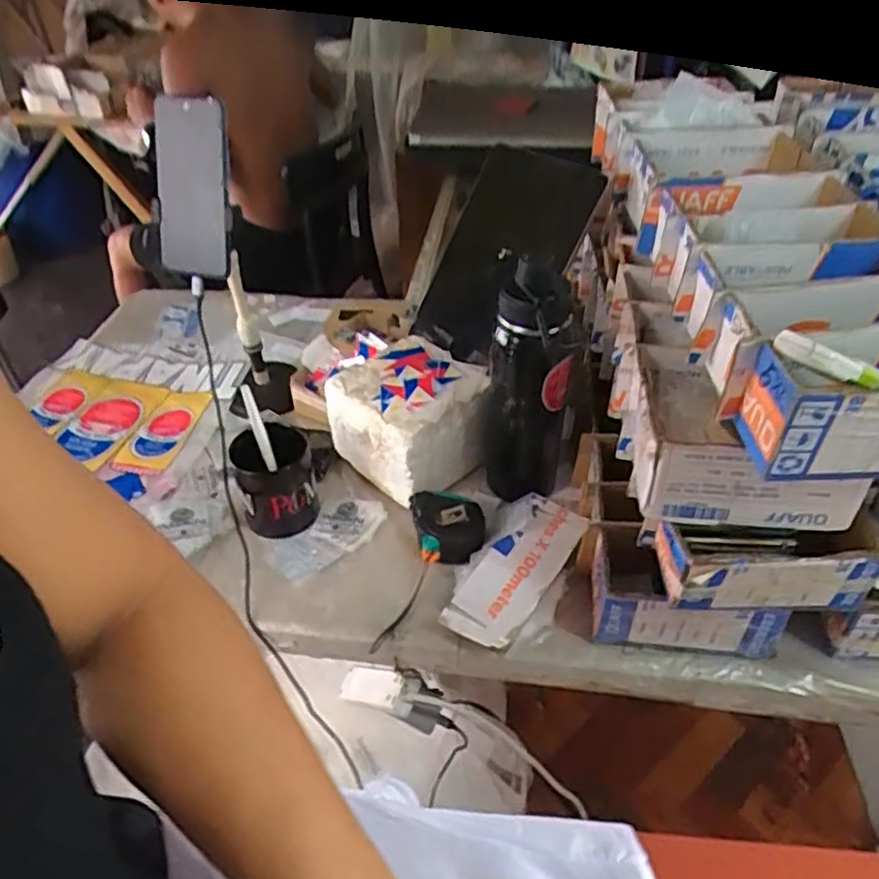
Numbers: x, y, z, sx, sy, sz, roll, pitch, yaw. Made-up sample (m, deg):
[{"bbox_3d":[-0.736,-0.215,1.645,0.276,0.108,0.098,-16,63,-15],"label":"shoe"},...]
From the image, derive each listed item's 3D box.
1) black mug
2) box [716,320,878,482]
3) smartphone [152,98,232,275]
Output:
[{"bbox_3d":[-0.173,0.046,0.731,0.081,0.093,0.075,-1,42,1],"label":"black mug"},{"bbox_3d":[0.280,-0.027,0.436,0.164,0.081,0.076,-4,42,-2],"label":"box"},{"bbox_3d":[-0.247,-0.248,0.689,0.084,0.168,0.017,12,24,17],"label":"smartphone"}]

